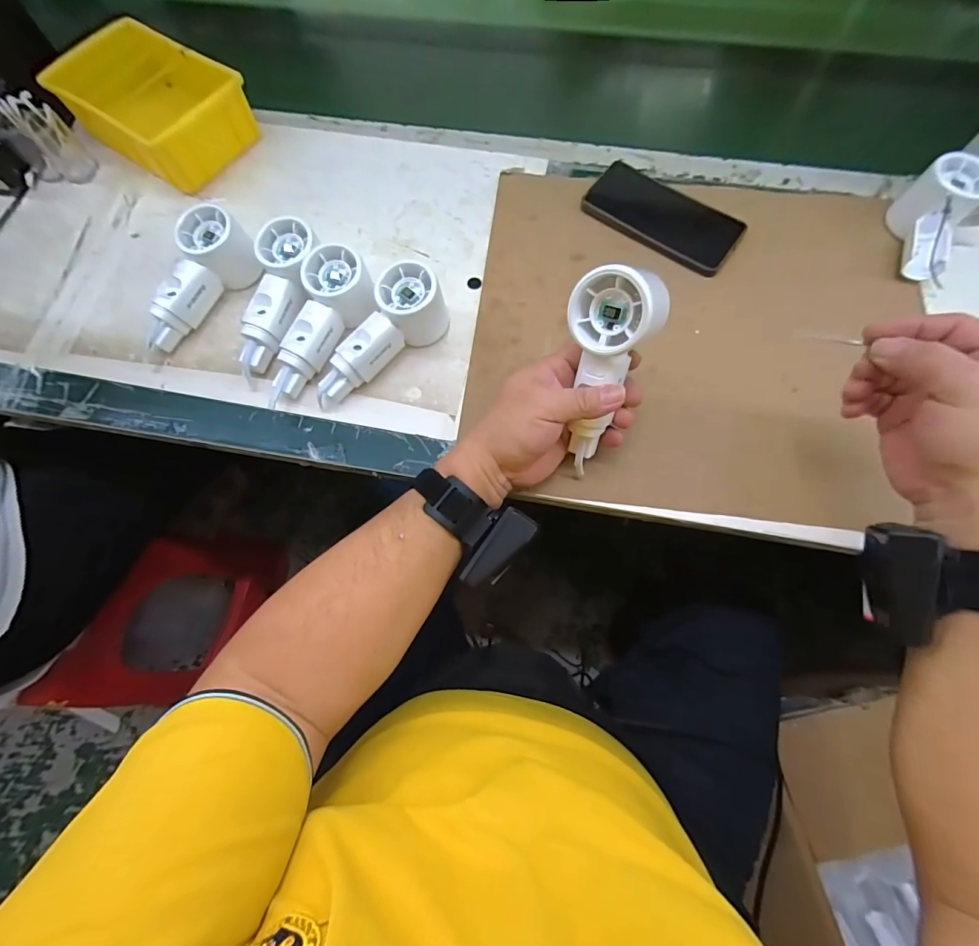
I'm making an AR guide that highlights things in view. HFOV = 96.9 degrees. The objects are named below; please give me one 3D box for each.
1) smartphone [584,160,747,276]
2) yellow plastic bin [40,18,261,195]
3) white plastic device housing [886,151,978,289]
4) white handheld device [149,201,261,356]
[{"bbox_3d":[0.187,-0.277,0.469,0.163,0.014,0.082,37,75,13],"label":"smartphone"},{"bbox_3d":[-0.387,-0.428,0.507,0.196,0.063,0.129,33,74,12],"label":"yellow plastic bin"},{"bbox_3d":[0.439,-0.250,0.429,0.059,0.058,0.107,26,73,10],"label":"white plastic device housing"},{"bbox_3d":[-0.292,-0.188,0.439,0.050,0.057,0.143,26,87,10],"label":"white handheld device"}]

